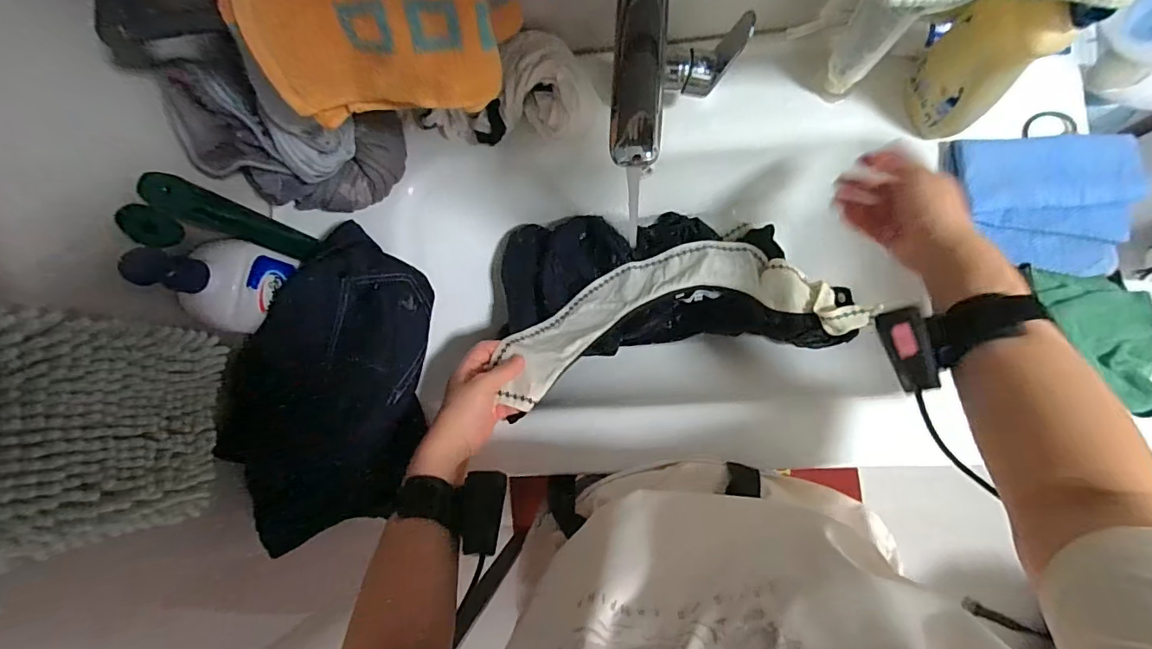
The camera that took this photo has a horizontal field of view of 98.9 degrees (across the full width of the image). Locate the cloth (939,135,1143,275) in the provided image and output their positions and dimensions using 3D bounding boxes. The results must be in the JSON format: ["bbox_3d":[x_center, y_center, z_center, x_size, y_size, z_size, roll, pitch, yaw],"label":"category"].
[{"bbox_3d":[0.468,-0.122,0.495,0.167,0.019,0.140,3,84,7],"label":"cloth"}]

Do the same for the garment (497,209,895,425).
[{"bbox_3d":[0.114,-0.033,0.580,0.397,0.120,0.218,-3,84,1],"label":"garment"}]

